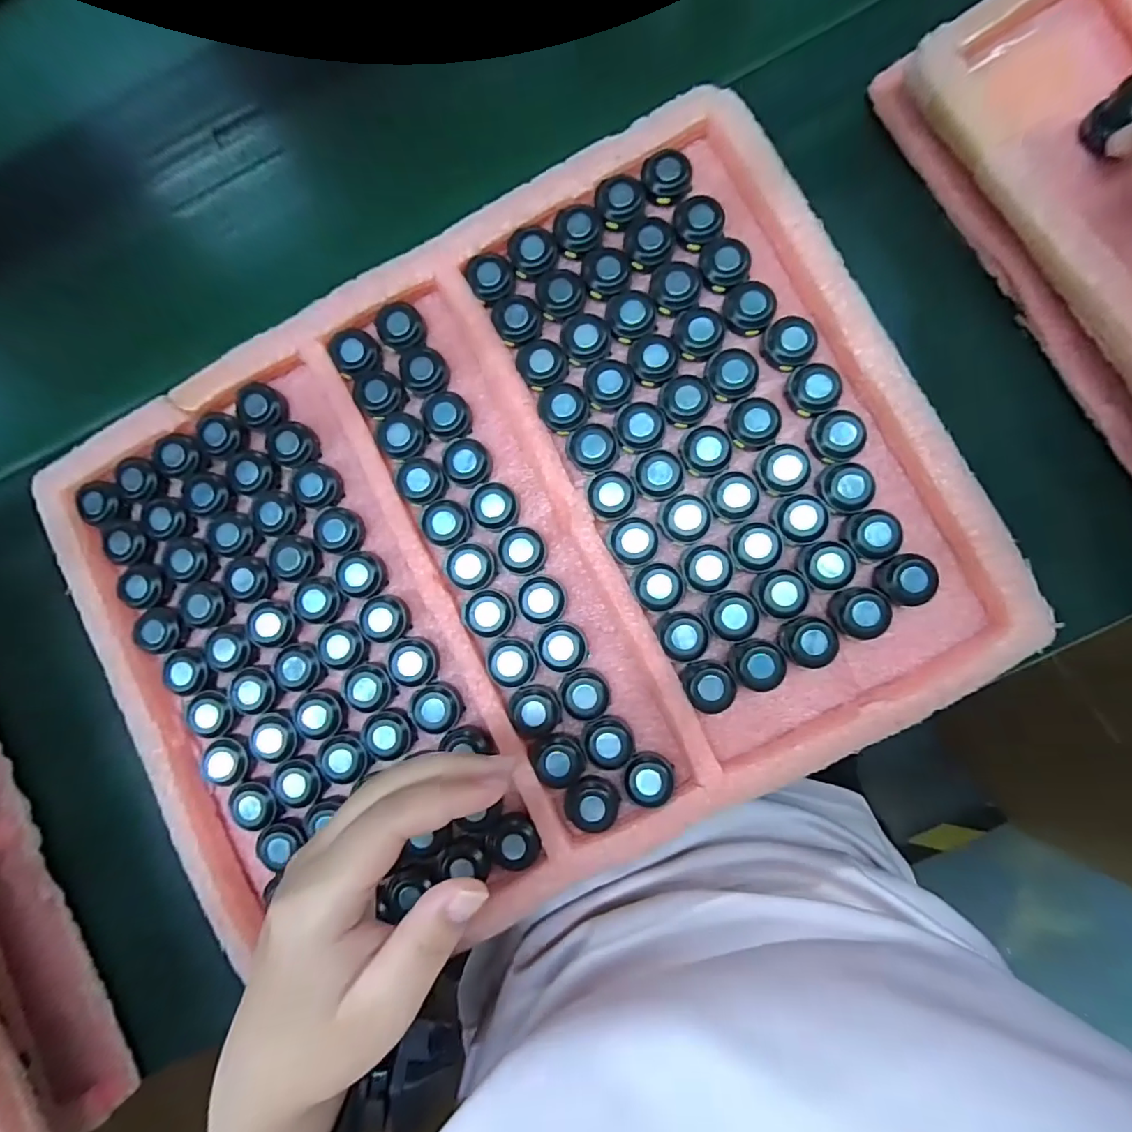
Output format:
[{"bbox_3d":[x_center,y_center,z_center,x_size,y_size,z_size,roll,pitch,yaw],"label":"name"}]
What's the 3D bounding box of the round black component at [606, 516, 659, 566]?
[{"bbox_3d":[0.039,-0.015,0.301,0.028,0.011,0.028,0,88,6],"label":"round black component"}]

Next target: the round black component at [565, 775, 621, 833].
[{"bbox_3d":[0.016,0.137,0.296,0.030,0.012,0.026,6,88,6],"label":"round black component"}]

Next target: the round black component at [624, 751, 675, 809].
[{"bbox_3d":[0.048,0.122,0.294,0.028,0.015,0.026,0,88,6],"label":"round black component"}]

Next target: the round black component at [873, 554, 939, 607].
[{"bbox_3d":[0.192,0.007,0.289,0.029,0.015,0.027,0,88,6],"label":"round black component"}]

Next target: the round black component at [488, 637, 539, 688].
[{"bbox_3d":[-0.032,0.057,0.305,0.028,0.013,0.026,0,88,6],"label":"round black component"}]

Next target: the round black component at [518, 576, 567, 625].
[{"bbox_3d":[-0.014,0.020,0.306,0.027,0.015,0.027,0,88,6],"label":"round black component"}]

